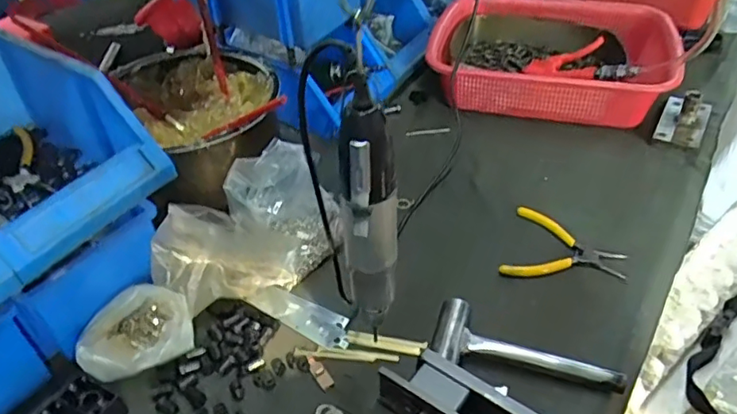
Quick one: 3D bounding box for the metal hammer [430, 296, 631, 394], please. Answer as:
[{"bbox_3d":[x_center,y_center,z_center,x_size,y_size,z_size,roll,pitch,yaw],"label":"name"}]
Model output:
[{"bbox_3d":[0.150,0.137,0.538,0.173,0.022,0.066,10,45,10],"label":"metal hammer"}]

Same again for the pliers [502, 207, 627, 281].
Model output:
[{"bbox_3d":[0.226,0.051,0.637,0.128,0.010,0.107,16,47,16],"label":"pliers"}]

